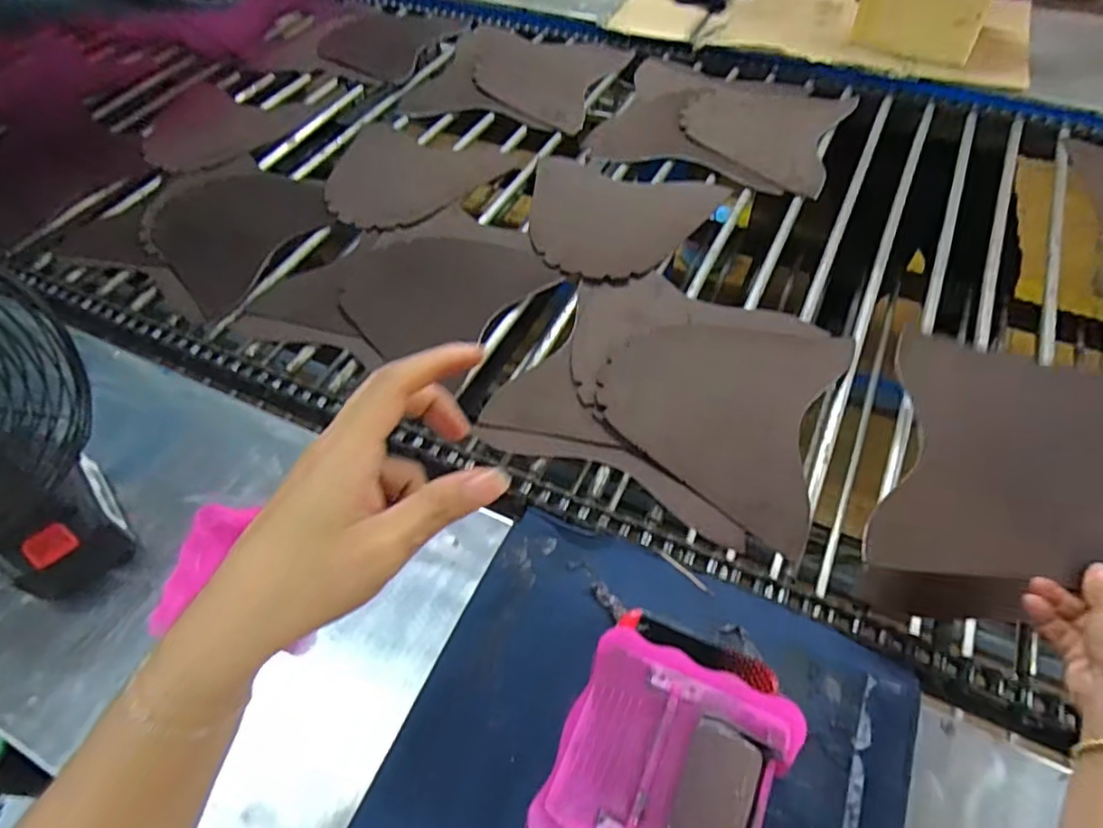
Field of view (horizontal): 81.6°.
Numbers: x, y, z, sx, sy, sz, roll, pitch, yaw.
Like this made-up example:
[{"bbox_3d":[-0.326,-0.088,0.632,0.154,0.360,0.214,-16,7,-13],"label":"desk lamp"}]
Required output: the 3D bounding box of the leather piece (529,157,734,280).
[{"bbox_3d":[0.074,-0.242,0.798,0.238,0.012,0.212,17,57,12],"label":"leather piece"}]

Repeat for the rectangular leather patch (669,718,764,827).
[{"bbox_3d":[0.078,0.176,0.299,0.034,0.006,0.053,19,58,15],"label":"rectangular leather patch"}]

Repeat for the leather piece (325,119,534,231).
[{"bbox_3d":[-0.193,-0.314,0.861,0.236,0.012,0.228,18,54,8],"label":"leather piece"}]

